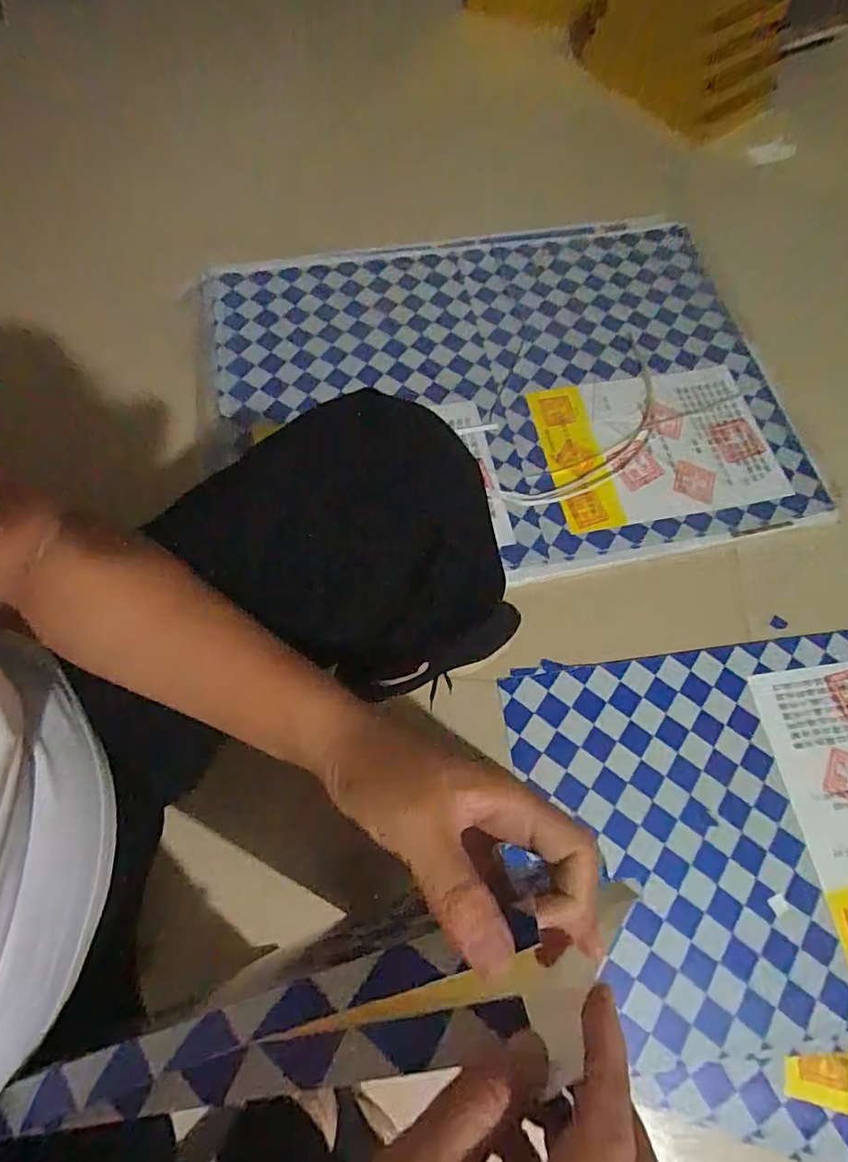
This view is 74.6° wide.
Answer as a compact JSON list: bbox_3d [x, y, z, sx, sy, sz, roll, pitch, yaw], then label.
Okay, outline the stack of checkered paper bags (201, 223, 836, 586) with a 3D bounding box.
[{"bbox_3d":[0.122,-0.322,0.937,0.919,0.046,0.688,-10,70,-6],"label":"stack of checkered paper bags"}]

